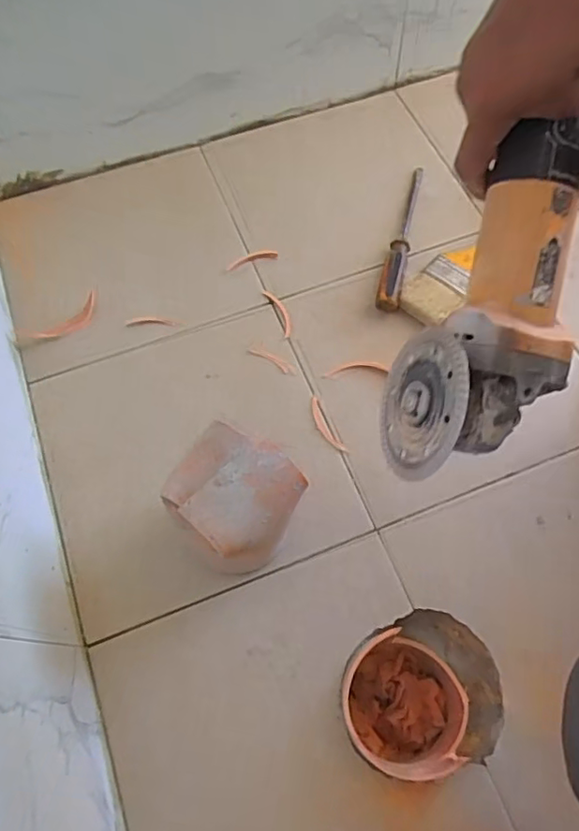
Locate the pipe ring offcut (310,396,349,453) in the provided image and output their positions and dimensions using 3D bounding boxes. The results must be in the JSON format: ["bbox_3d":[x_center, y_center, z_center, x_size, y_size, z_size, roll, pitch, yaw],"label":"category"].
[{"bbox_3d":[0.039,0.011,0.616,0.016,0.005,0.074,-26,68,-9],"label":"pipe ring offcut"}]

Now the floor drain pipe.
[{"bbox_3d":[0.105,0.268,0.532,0.113,0.094,0.108,-1,62,2],"label":"floor drain pipe"}]

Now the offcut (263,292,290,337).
[{"bbox_3d":[-0.011,-0.124,0.674,0.017,0.004,0.068,-22,67,-7],"label":"offcut"}]

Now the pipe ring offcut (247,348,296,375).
[{"bbox_3d":[-0.020,-0.063,0.648,0.059,0.005,0.012,28,70,13],"label":"pipe ring offcut"}]

